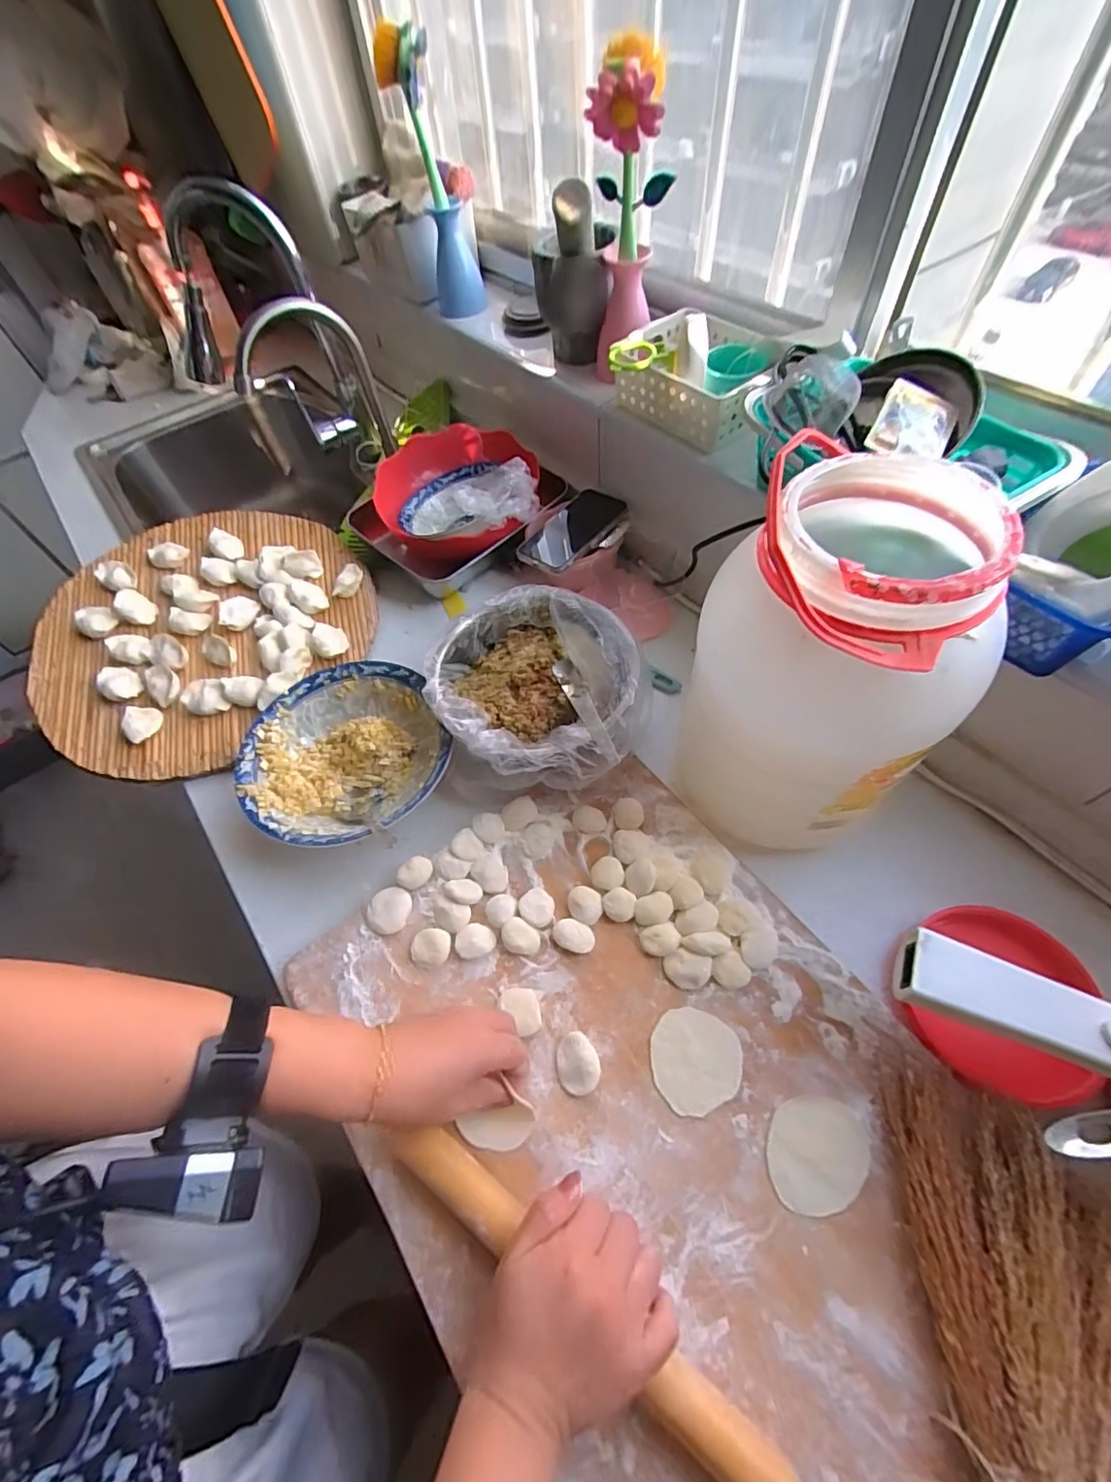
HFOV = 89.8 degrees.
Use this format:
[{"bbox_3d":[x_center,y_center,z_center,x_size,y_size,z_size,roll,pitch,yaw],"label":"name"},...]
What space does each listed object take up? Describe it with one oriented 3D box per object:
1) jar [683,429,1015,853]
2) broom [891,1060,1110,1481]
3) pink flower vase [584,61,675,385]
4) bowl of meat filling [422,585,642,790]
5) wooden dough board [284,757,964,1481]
[{"bbox_3d":[0.195,-0.055,0.423,0.161,0.272,0.175,-2,58,3],"label":"jar"},{"bbox_3d":[0.248,0.413,0.257,0.147,0.051,0.430,11,60,11],"label":"broom"},{"bbox_3d":[0.074,-0.508,0.568,0.082,0.245,0.083,12,57,15],"label":"pink flower vase"},{"bbox_3d":[-0.019,-0.057,0.560,0.199,0.075,0.210,-2,58,3],"label":"bowl of meat filling"},{"bbox_3d":[0.077,0.272,0.385,0.356,0.016,0.537,-33,62,-16],"label":"wooden dough board"}]

